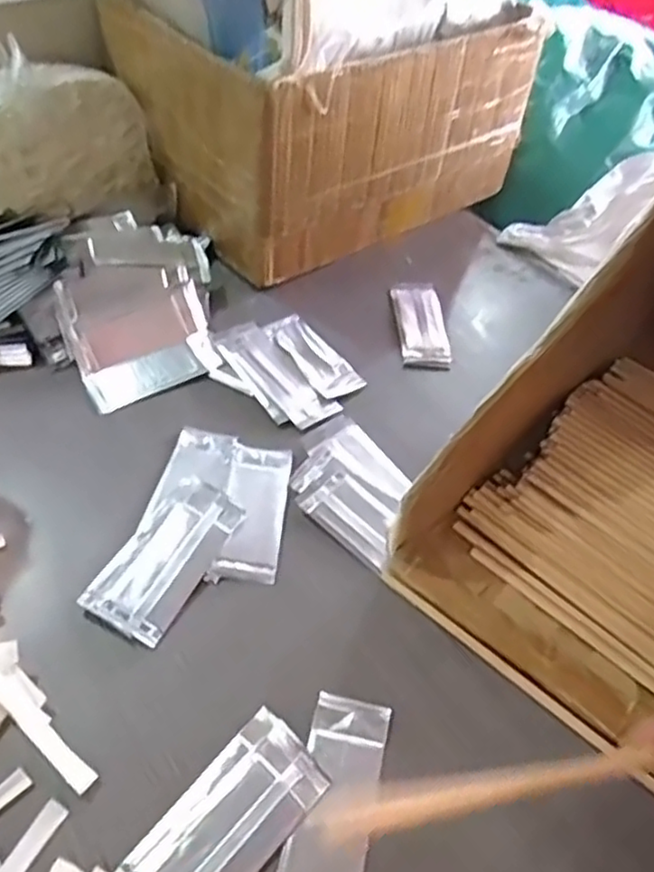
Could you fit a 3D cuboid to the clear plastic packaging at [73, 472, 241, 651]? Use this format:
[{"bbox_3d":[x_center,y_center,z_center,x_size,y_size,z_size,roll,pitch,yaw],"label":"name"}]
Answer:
[{"bbox_3d":[-0.119,0.087,0.504,0.065,0.012,0.126,24,52,14],"label":"clear plastic packaging"}]

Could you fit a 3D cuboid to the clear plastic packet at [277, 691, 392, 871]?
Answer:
[{"bbox_3d":[0.006,0.216,0.404,0.047,0.009,0.124,13,50,5],"label":"clear plastic packet"}]

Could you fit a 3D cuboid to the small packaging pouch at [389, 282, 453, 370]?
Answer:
[{"bbox_3d":[0.097,-0.118,0.711,0.049,0.008,0.139,0,50,-6],"label":"small packaging pouch"}]

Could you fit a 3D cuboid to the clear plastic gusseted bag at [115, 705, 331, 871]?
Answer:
[{"bbox_3d":[-0.059,0.227,0.395,0.062,0.005,0.124,36,56,23],"label":"clear plastic gusseted bag"}]

